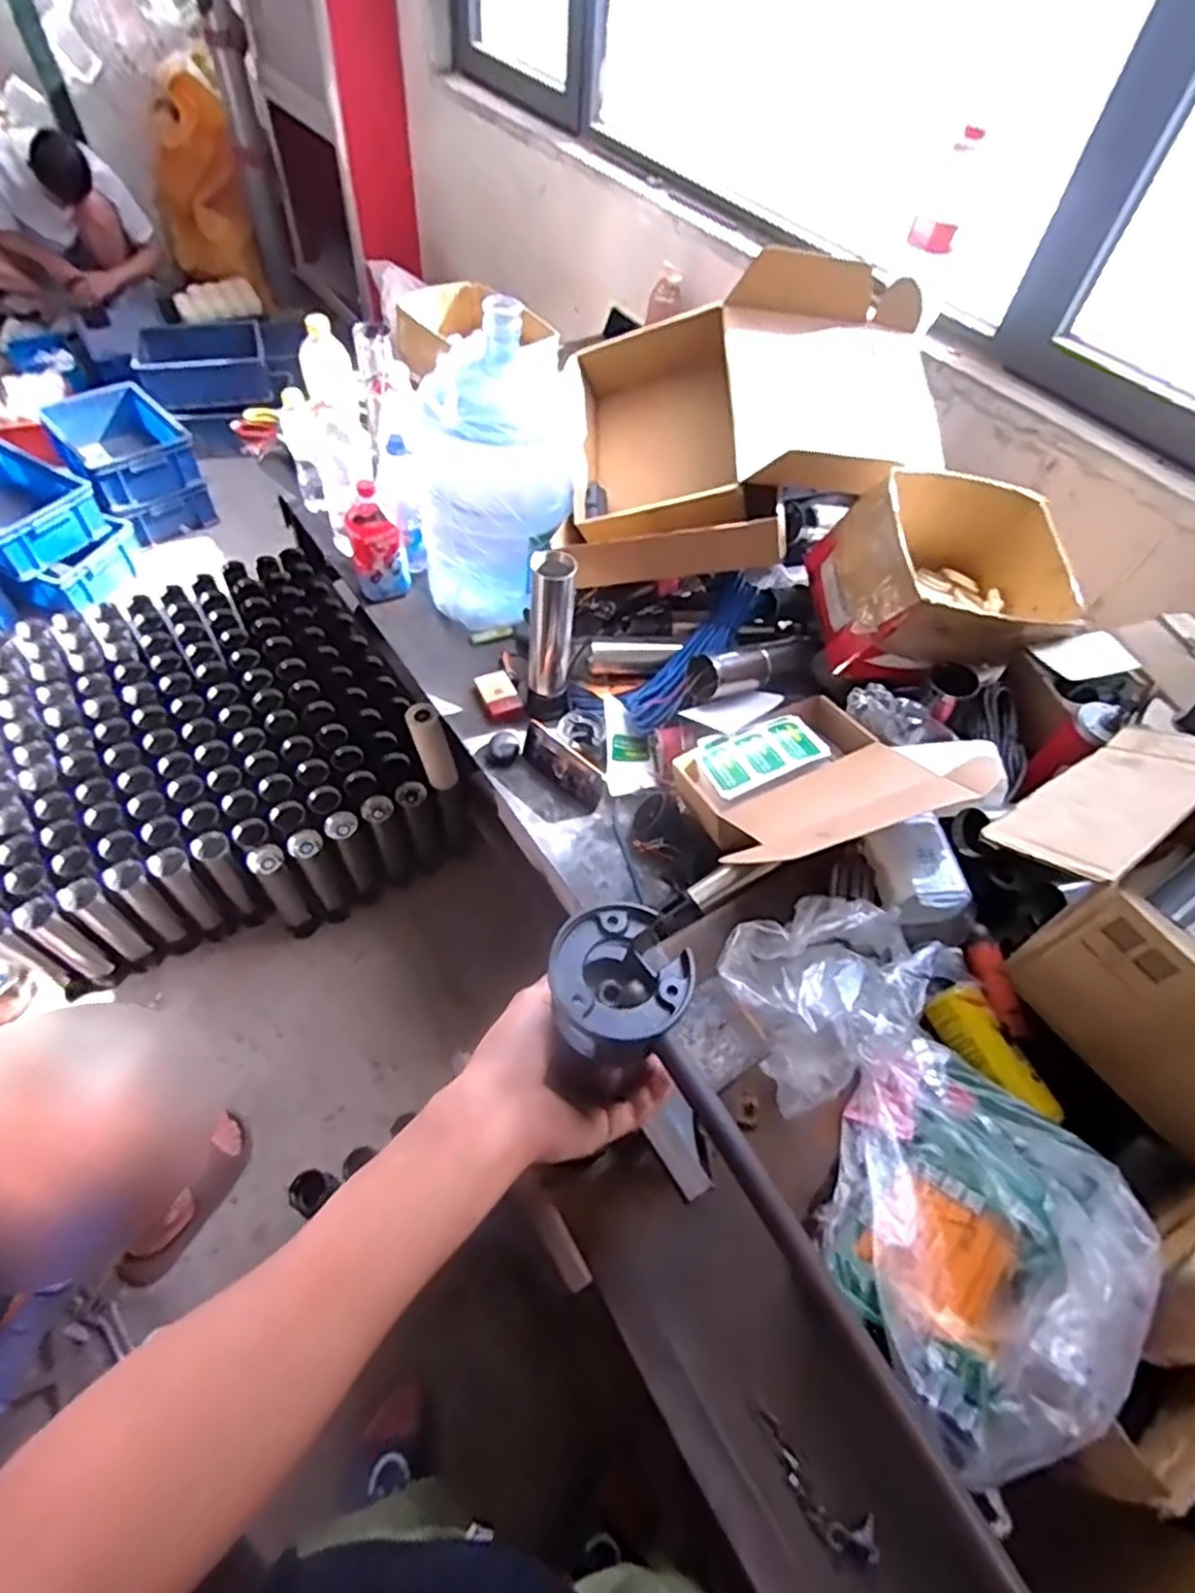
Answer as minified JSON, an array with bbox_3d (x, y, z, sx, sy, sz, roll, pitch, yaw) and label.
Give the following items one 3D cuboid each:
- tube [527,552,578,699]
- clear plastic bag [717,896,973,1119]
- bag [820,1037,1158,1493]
[{"bbox_3d":[-0.073,-0.261,1.148,0.069,0.239,0.058,5,56,-2],"label":"tube"},{"bbox_3d":[0.278,0.201,0.822,0.256,0.085,0.187,-20,60,-17],"label":"clear plastic bag"},{"bbox_3d":[0.326,0.382,0.653,0.193,0.158,0.331,21,57,9],"label":"bag"}]

